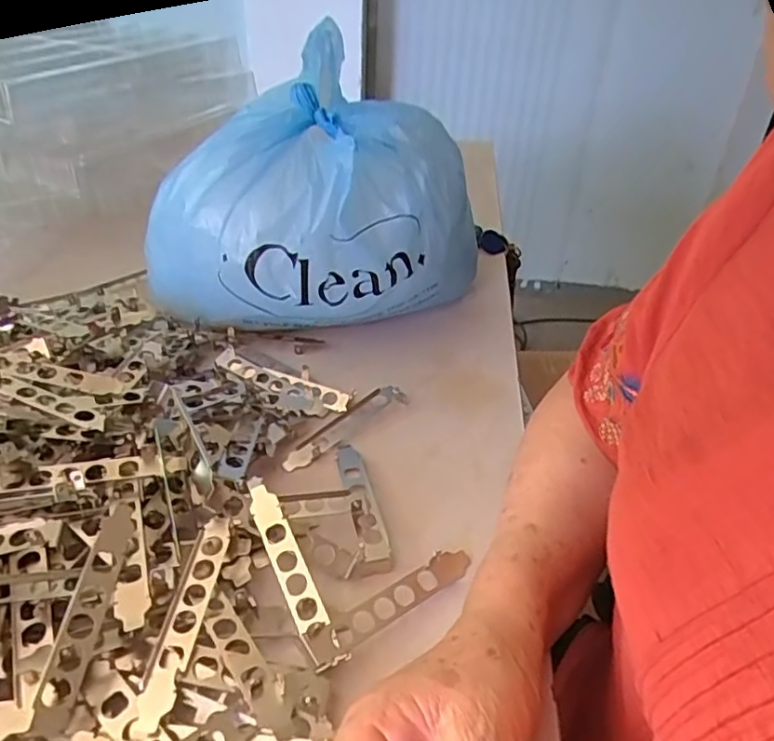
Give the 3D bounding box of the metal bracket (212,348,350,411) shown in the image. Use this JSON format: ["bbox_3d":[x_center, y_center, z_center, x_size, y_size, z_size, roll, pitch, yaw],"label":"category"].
[{"bbox_3d":[-0.092,0.010,0.543,0.130,0.011,0.028,21,40,24],"label":"metal bracket"}]

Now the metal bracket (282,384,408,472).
[{"bbox_3d":[-0.036,0.043,0.513,0.123,0.014,0.025,-29,46,-36],"label":"metal bracket"}]

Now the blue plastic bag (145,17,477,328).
[{"bbox_3d":[-0.067,-0.153,0.587,0.226,0.223,0.236,29,44,32],"label":"blue plastic bag"}]

